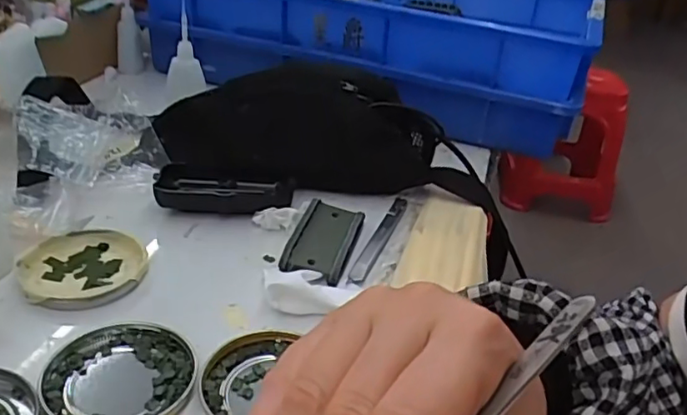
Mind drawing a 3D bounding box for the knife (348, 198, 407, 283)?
[{"bbox_3d":[0.031,0.022,0.483,0.012,0.006,0.133,16,31,14],"label":"knife"}]

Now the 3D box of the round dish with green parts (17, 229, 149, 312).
[{"bbox_3d":[-0.177,0.041,0.407,0.078,0.012,0.078,6,30,-3],"label":"round dish with green parts"}]

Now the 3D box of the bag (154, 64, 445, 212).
[{"bbox_3d":[-0.043,-0.074,0.537,0.235,0.097,0.132,-3,29,-15],"label":"bag"}]

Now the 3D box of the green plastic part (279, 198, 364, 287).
[{"bbox_3d":[-0.014,0.025,0.452,0.044,0.020,0.084,12,30,8],"label":"green plastic part"}]

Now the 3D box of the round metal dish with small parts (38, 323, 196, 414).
[{"bbox_3d":[-0.122,0.092,0.327,0.077,0.008,0.077,6,30,-3],"label":"round metal dish with small parts"}]

